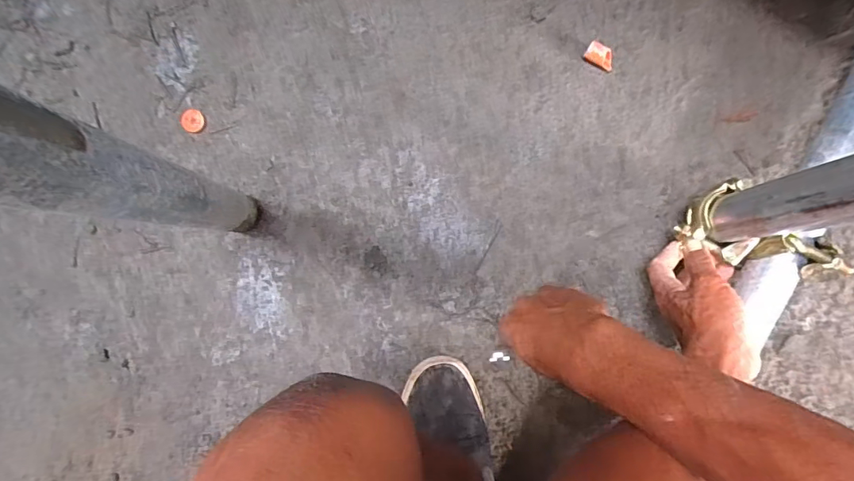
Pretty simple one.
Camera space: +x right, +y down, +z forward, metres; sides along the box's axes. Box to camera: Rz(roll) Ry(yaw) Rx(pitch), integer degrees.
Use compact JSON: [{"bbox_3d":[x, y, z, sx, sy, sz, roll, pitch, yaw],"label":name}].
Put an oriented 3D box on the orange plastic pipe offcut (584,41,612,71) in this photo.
[{"bbox_3d":[0.198,-0.210,0.548,0.034,0.020,0.020,30,91,6],"label":"orange plastic pipe offcut"}]

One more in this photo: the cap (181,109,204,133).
[{"bbox_3d":[-0.290,-0.148,0.592,0.027,0.013,0.028,0,88,6],"label":"cap"}]

